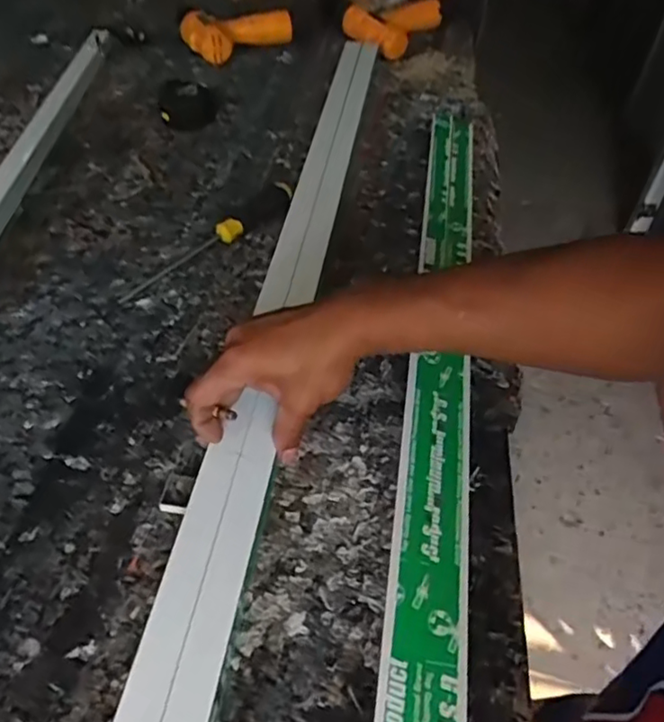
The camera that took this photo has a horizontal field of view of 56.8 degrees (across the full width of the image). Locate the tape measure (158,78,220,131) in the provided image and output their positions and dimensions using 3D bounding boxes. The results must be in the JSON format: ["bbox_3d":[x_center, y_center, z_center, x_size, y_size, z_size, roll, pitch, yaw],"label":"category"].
[{"bbox_3d":[-0.189,-0.333,0.799,0.075,0.056,0.032,0,48,-3],"label":"tape measure"}]

